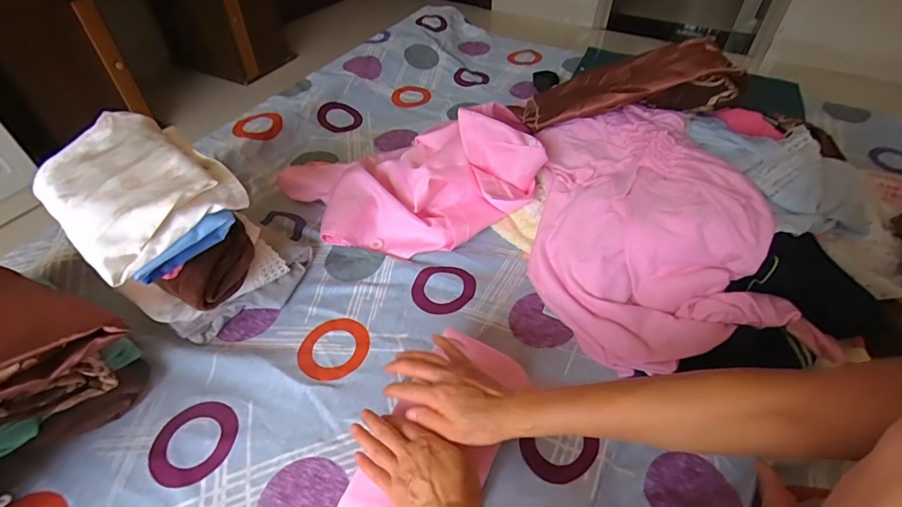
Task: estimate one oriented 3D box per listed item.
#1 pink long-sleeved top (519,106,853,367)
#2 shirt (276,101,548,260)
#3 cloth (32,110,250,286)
[{"bbox_3d":[0.295,-0.048,0.648,0.334,0.140,0.412,2,48,0],"label":"pink long-sleeved top"},{"bbox_3d":[-0.063,-0.132,0.736,0.421,0.147,0.237,-13,50,-13],"label":"shirt"},{"bbox_3d":[-0.384,-0.089,0.532,0.227,0.053,0.170,33,54,27],"label":"cloth"}]

